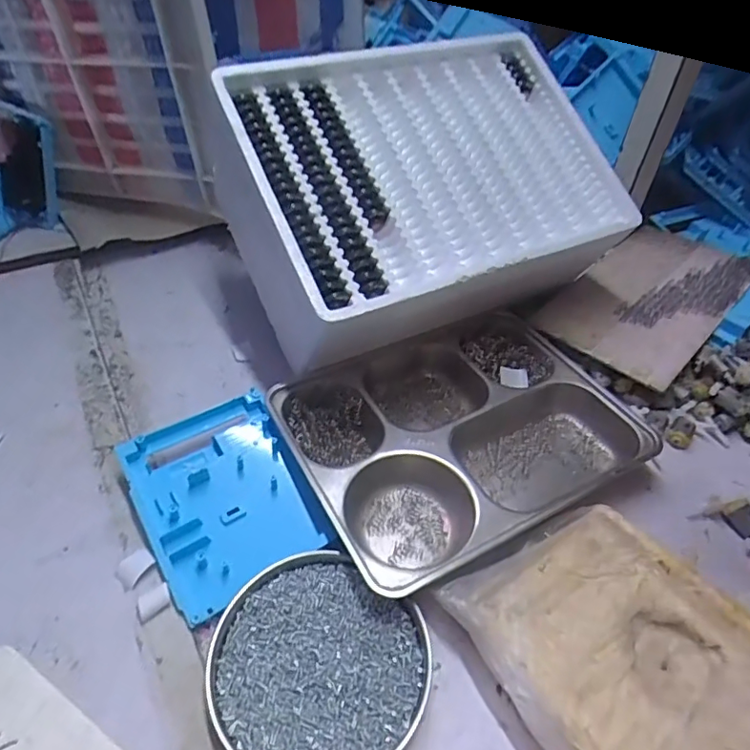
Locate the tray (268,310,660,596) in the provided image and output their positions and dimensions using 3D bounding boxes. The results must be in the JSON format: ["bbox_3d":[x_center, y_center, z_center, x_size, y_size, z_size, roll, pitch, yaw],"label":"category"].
[{"bbox_3d":[0.070,0.043,0.482,0.286,0.036,0.238,-20,49,-24],"label":"tray"}]

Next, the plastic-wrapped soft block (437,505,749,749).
[{"bbox_3d":[0.168,0.188,0.338,0.153,0.040,0.213,-27,52,-29],"label":"plastic-wrapped soft block"}]

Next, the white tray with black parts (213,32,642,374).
[{"bbox_3d":[0.047,-0.189,0.550,0.380,0.136,0.286,-20,77,-24],"label":"white tray with black parts"}]

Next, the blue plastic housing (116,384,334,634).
[{"bbox_3d":[-0.121,0.093,0.424,0.119,0.030,0.163,-20,49,-24],"label":"blue plastic housing"}]

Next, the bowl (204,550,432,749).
[{"bbox_3d":[-0.038,0.184,0.342,0.134,0.019,0.124,2,44,-2],"label":"bowl"}]

